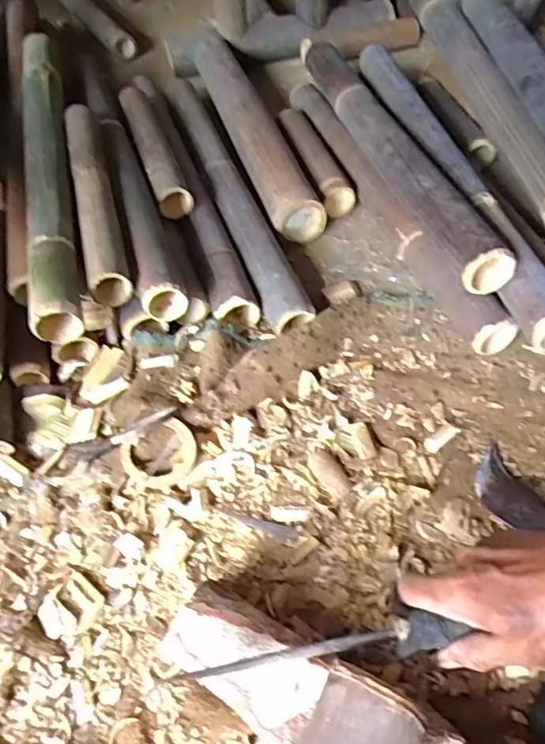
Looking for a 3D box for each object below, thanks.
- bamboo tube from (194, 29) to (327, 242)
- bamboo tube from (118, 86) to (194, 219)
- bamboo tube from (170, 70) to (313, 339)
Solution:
[{"bbox_3d":[-0.048,-0.441,0.995,0.084,0.083,0.570,-16,52,-11],"label":"bamboo tube"},{"bbox_3d":[-0.193,-0.358,0.895,0.053,0.054,0.330,-17,53,-12],"label":"bamboo tube"},{"bbox_3d":[-0.072,-0.304,0.892,0.065,0.053,0.637,-16,52,-11],"label":"bamboo tube"}]

